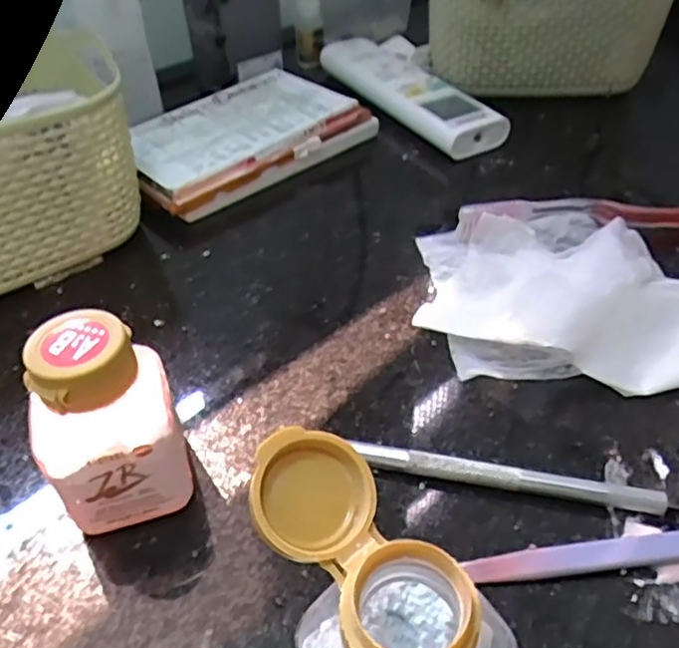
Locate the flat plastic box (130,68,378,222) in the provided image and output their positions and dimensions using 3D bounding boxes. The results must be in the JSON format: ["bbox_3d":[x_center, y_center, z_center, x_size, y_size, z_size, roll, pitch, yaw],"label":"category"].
[{"bbox_3d":[-0.064,-0.120,0.400,0.150,0.028,0.092,-32,51,-28],"label":"flat plastic box"}]

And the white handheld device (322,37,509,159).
[{"bbox_3d":[0.046,-0.168,0.450,0.045,0.026,0.176,-23,47,-21],"label":"white handheld device"}]

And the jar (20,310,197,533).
[{"bbox_3d":[-0.074,0.034,0.202,0.041,0.072,0.032,-13,44,-11],"label":"jar"}]

